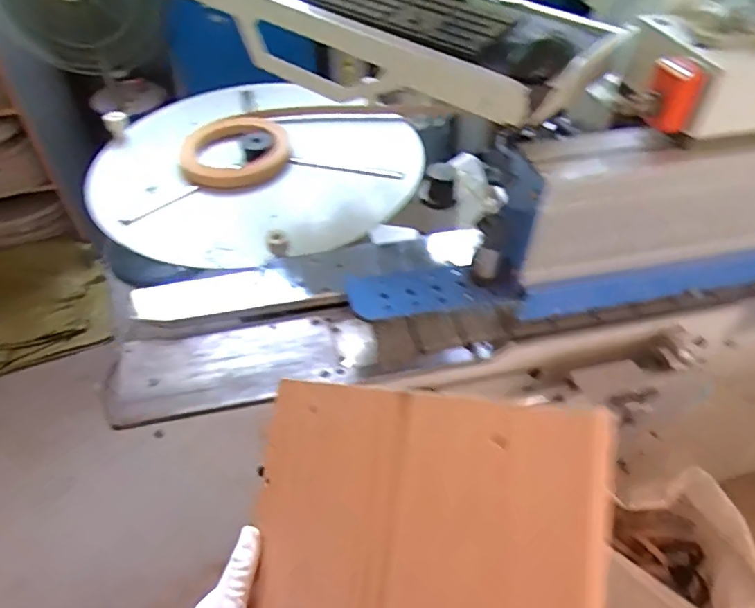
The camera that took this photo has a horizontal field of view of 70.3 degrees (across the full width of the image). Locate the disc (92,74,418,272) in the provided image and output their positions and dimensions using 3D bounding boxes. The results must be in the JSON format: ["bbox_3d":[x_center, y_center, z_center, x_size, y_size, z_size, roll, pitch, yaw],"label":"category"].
[{"bbox_3d":[-0.269,-0.318,1.146,0.620,0.112,0.641,2,50,-3],"label":"disc"}]

